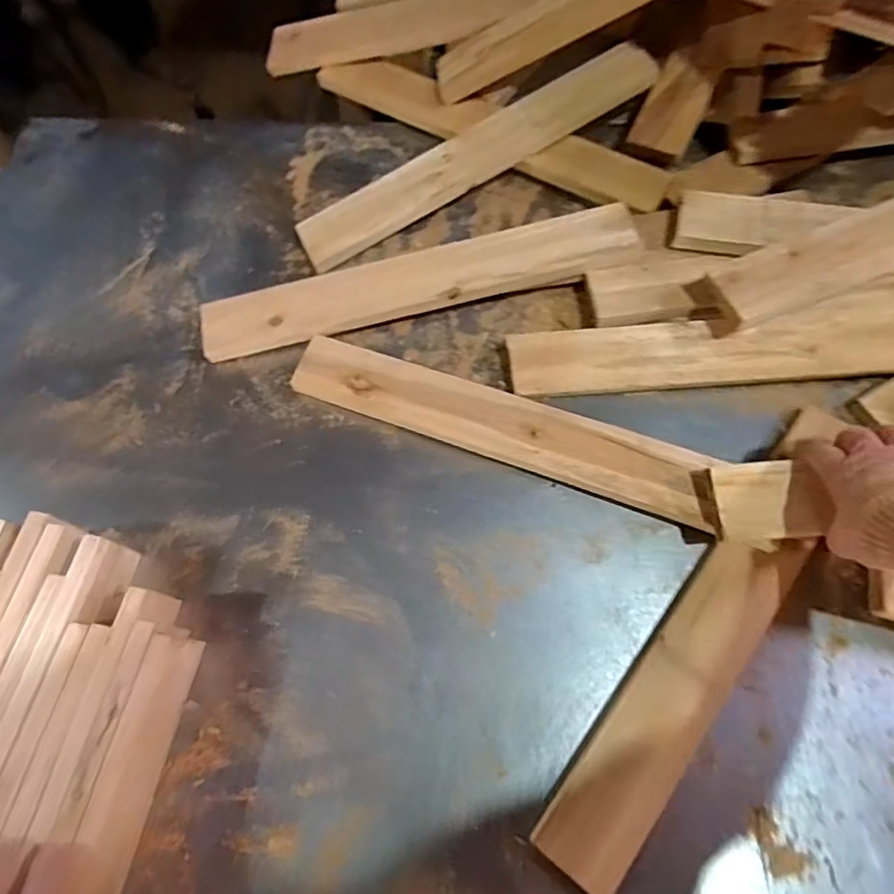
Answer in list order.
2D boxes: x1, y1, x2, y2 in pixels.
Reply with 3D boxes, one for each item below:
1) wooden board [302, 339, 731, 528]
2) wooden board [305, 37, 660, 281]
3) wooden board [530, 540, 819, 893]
[{"bbox_3d":[0.046,-0.028,0.610,0.433,0.018,0.076,19,72,12],"label":"wooden board"},{"bbox_3d":[0.038,-0.374,0.742,0.491,0.024,0.078,-31,82,-5],"label":"wooden board"},{"bbox_3d":[0.203,0.210,0.514,0.076,0.025,0.344,36,73,15],"label":"wooden board"}]

